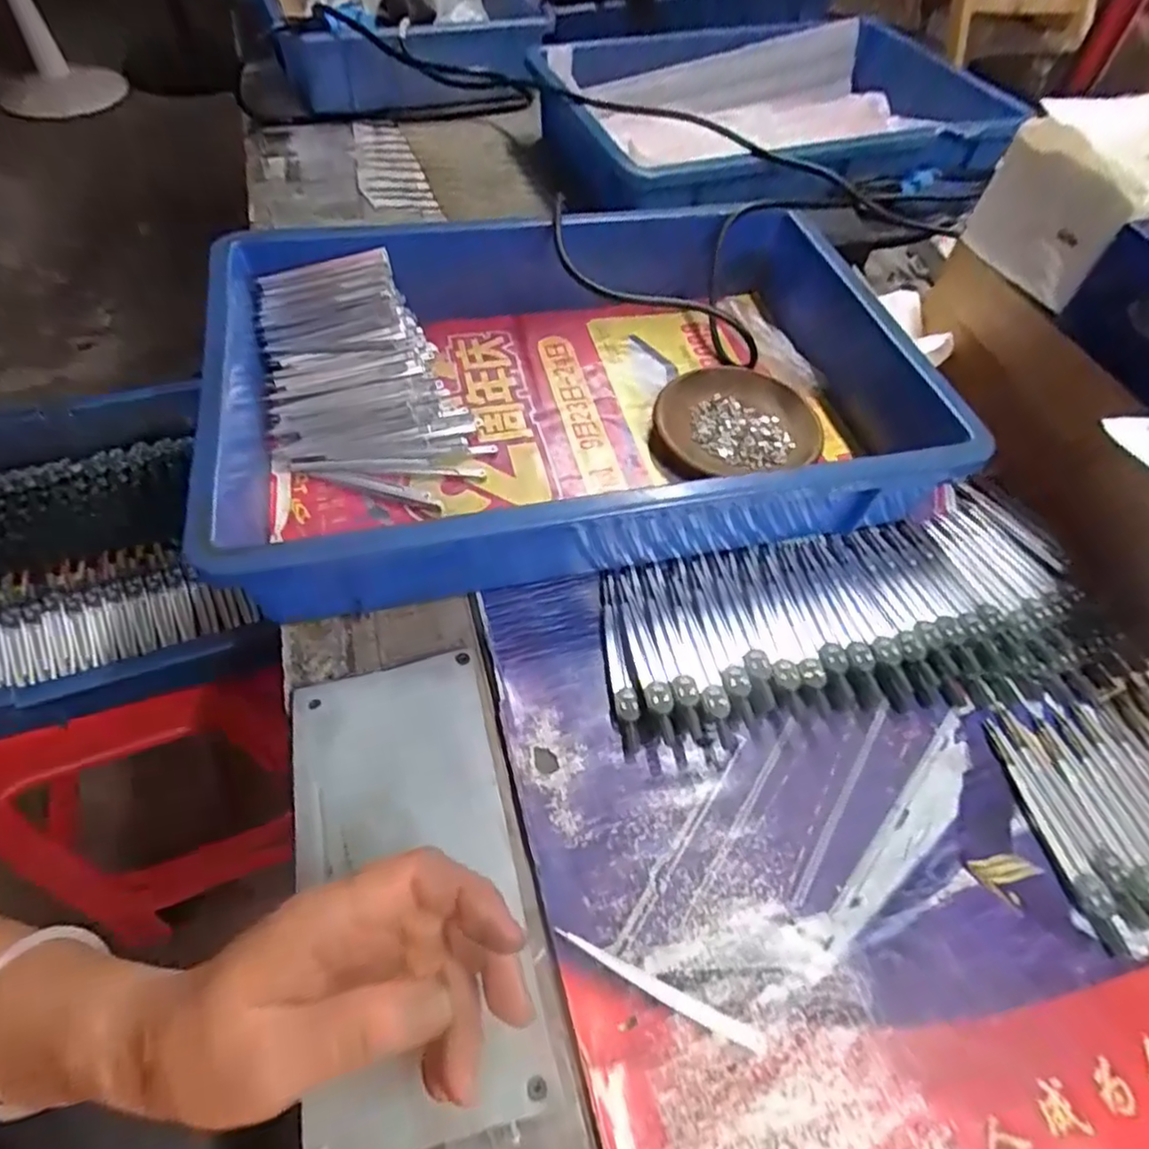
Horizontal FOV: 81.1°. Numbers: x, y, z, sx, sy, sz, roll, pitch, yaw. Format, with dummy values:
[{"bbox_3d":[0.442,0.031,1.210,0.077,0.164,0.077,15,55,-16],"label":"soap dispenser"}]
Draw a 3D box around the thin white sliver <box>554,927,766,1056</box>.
[{"bbox_3d":[0.036,0.177,0.287,0.094,0.004,0.007,22,58,12],"label":"thin white sliver"}]

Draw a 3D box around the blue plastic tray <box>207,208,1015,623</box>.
[{"bbox_3d":[0.005,-0.133,0.452,0.451,0.082,0.290,-11,57,-10],"label":"blue plastic tray"}]

